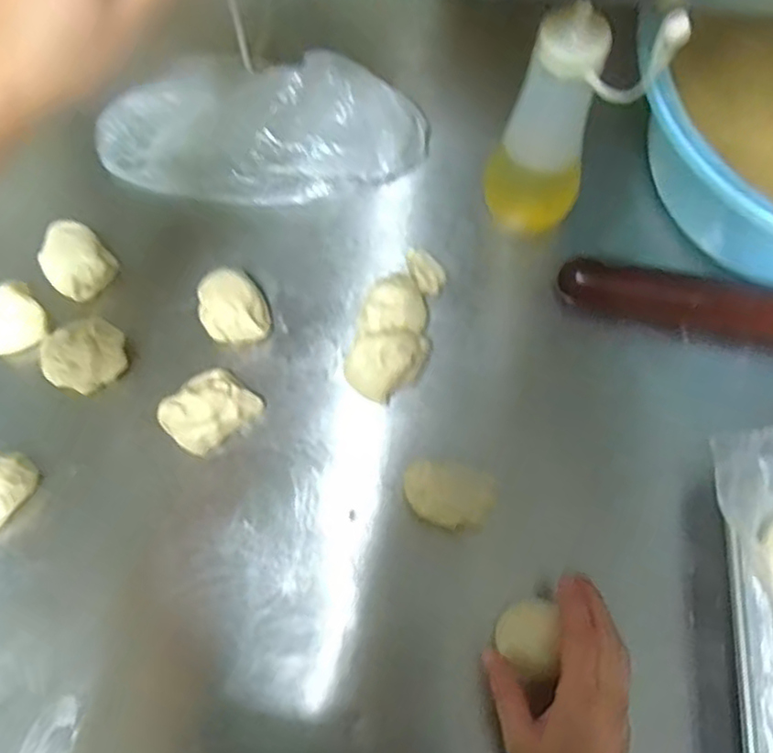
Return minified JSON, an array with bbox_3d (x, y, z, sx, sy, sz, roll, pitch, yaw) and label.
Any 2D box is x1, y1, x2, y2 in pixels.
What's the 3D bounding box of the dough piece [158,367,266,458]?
[{"bbox_3d":[-0.141,0.027,0.545,0.068,0.036,0.049,-42,75,-13],"label":"dough piece"}]

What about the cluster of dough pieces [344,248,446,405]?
[{"bbox_3d":[0.007,-0.046,0.557,0.064,0.039,0.137,11,70,5],"label":"cluster of dough pieces"}]

